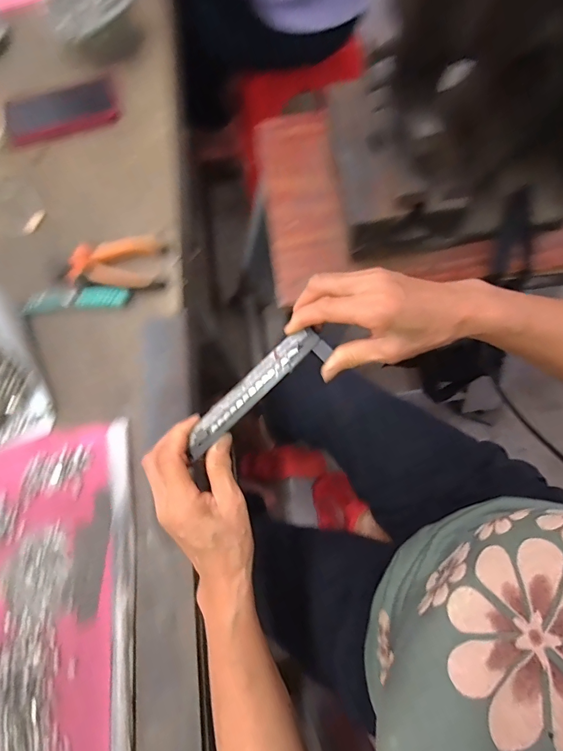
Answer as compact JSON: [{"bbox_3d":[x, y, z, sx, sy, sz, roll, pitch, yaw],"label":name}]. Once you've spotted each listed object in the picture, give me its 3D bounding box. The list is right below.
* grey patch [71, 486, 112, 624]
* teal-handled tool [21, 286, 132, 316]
[{"bbox_3d":[-0.192,0.176,0.392,0.033,0.004,0.120,2,75,2],"label":"grey patch"},{"bbox_3d":[-0.244,-0.092,0.468,0.124,0.017,0.032,-2,74,1],"label":"teal-handled tool"}]

